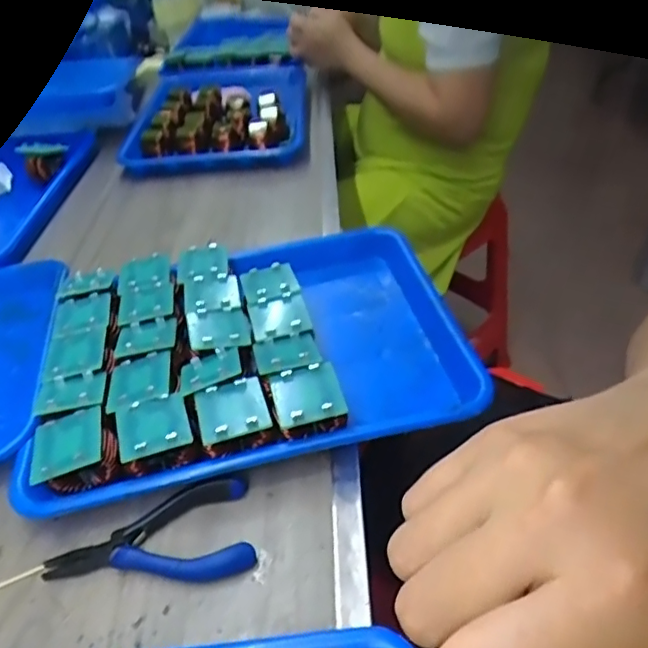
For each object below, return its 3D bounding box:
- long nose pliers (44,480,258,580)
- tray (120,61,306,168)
[{"bbox_3d":[-0.108,0.135,0.352,0.123,0.018,0.058,-11,41,-6],"label":"long nose pliers"},{"bbox_3d":[-0.159,-0.346,0.900,0.251,0.052,0.380,-3,40,-2],"label":"tray"}]

